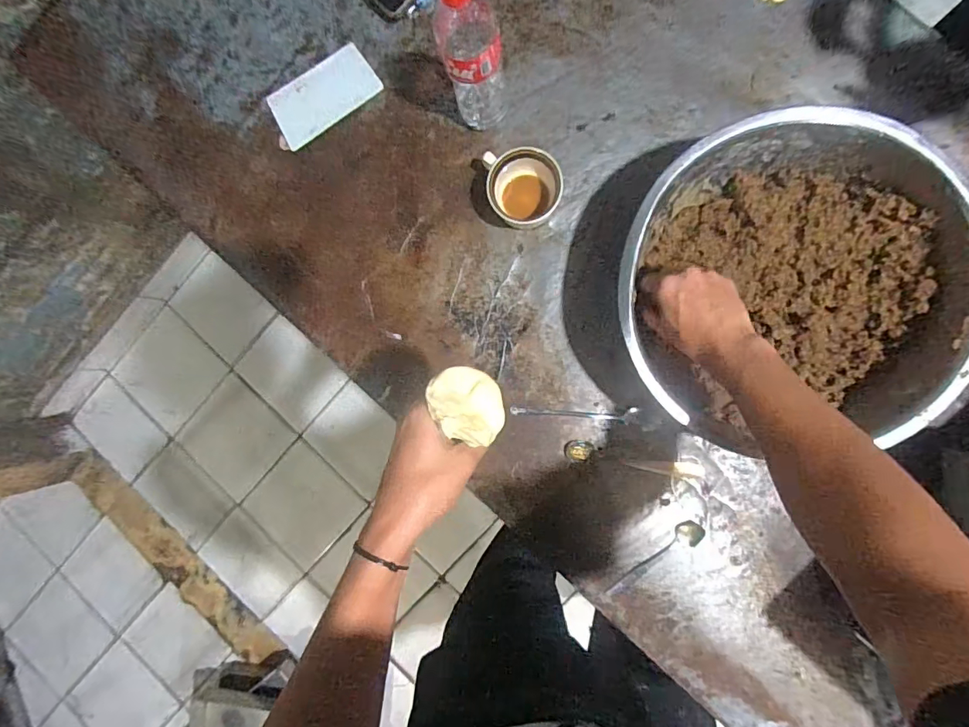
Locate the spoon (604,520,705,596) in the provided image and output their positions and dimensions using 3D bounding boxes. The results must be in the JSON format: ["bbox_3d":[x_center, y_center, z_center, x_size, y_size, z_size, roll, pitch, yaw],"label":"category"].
[{"bbox_3d":[0.219,0.257,0.618,0.024,0.023,0.149,45,95,5],"label":"spoon"}]

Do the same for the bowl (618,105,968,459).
[{"bbox_3d":[0.326,-0.093,0.534,0.338,0.105,0.305,7,91,7],"label":"bowl"}]

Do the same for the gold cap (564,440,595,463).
[{"bbox_3d":[0.125,0.116,0.634,0.038,0.004,0.030,0,91,7],"label":"gold cap"}]

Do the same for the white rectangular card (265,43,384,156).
[{"bbox_3d":[-0.221,-0.367,0.663,0.148,0.010,0.074,-30,87,6],"label":"white rectangular card"}]

